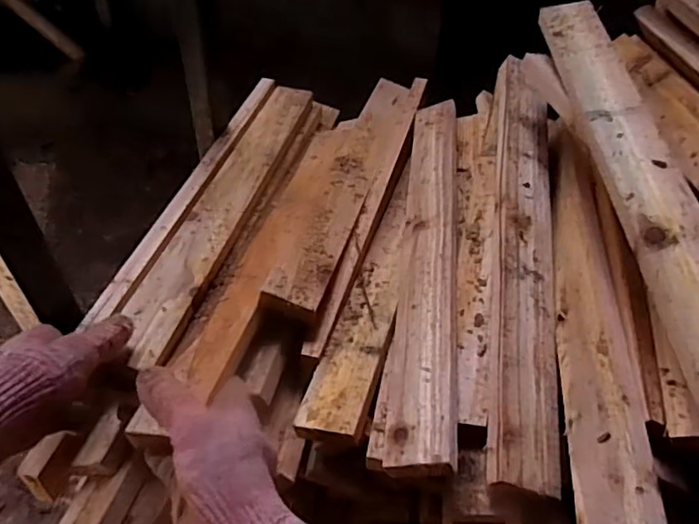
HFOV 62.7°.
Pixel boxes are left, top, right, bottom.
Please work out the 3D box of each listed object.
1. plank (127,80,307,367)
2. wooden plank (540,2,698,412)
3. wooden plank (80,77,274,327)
[{"bbox_3d":[-0.126,-0.075,0.632,0.053,0.017,0.470,10,42,6],"label":"plank"},{"bbox_3d":[0.239,-0.073,0.466,0.058,0.035,0.489,2,49,-2],"label":"wooden plank"},{"bbox_3d":[-0.165,-0.109,0.665,0.031,0.012,0.465,11,43,6],"label":"wooden plank"}]

